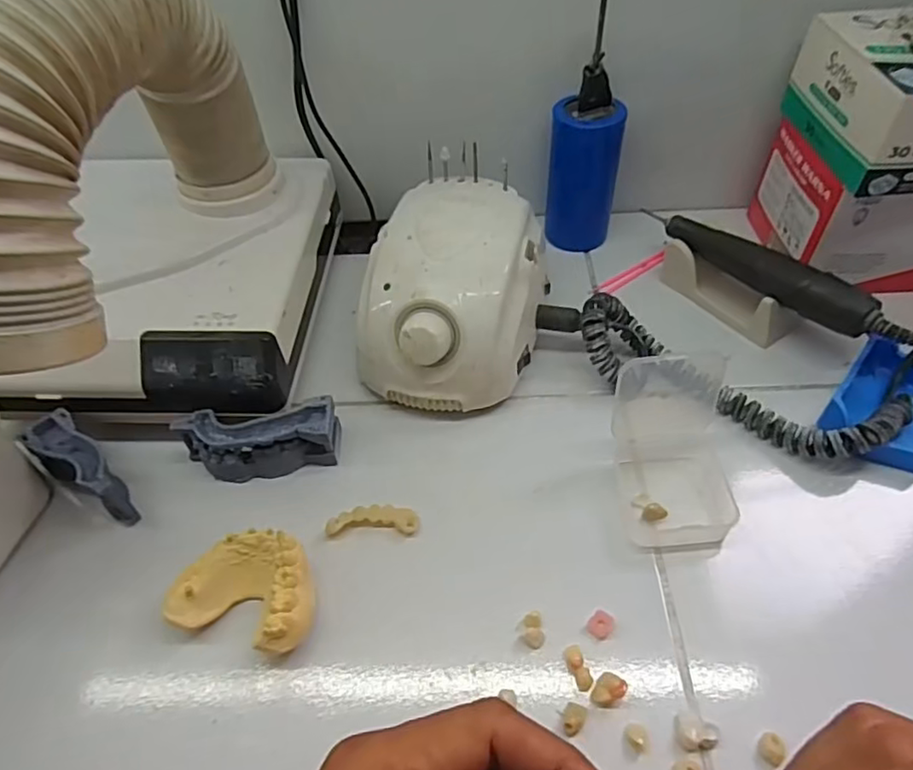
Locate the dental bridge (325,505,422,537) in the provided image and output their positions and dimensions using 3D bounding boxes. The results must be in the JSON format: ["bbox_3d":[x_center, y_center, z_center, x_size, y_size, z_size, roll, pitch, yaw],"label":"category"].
[{"bbox_3d":[-0.045,0.073,0.332,0.048,0.010,0.015,-2,49,1],"label":"dental bridge"}]

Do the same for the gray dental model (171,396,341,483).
[{"bbox_3d":[-0.113,0.033,0.354,0.087,0.032,0.028,-8,49,-4],"label":"gray dental model"}]

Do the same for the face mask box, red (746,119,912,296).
[{"bbox_3d":[0.331,-0.130,0.428,0.204,0.083,0.111,-6,49,0],"label":"face mask box, red"}]

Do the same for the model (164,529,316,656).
[{"bbox_3d":[-0.101,0.100,0.303,0.066,0.030,0.052,10,51,12],"label":"model"}]

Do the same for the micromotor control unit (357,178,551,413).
[{"bbox_3d":[0.001,-0.058,0.387,0.102,0.080,0.139,13,52,16],"label":"micromotor control unit"}]

